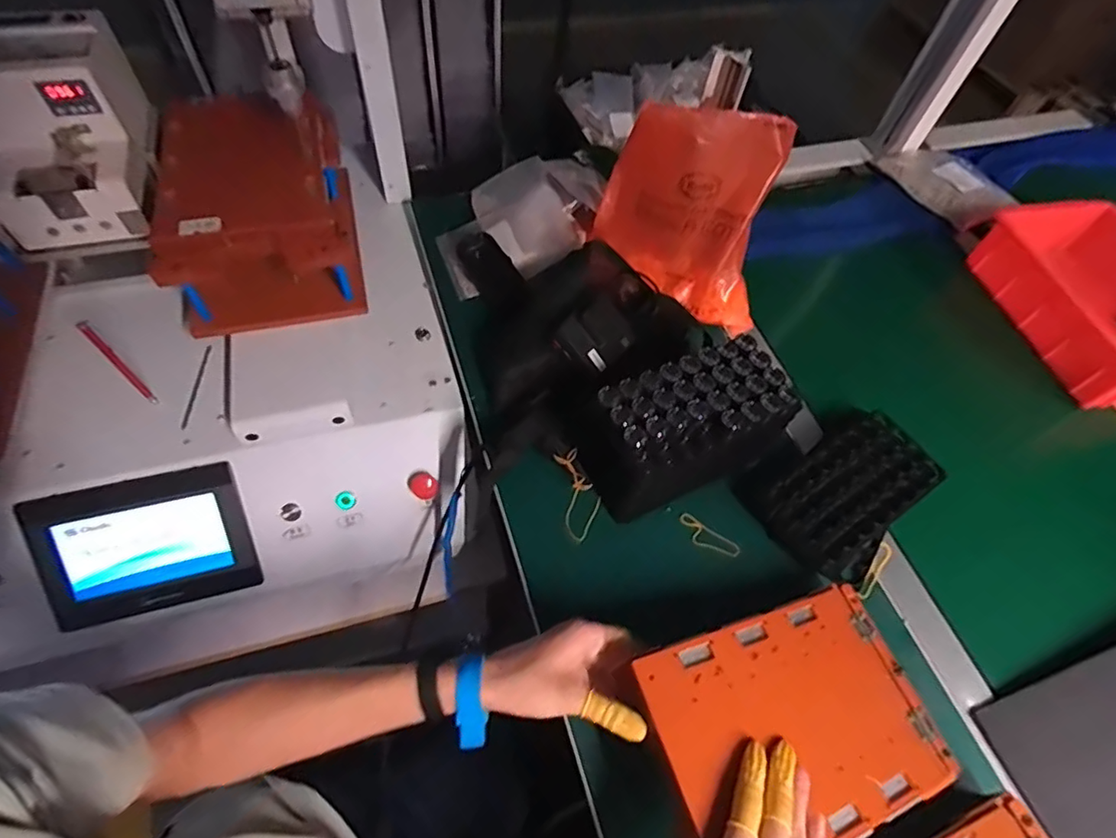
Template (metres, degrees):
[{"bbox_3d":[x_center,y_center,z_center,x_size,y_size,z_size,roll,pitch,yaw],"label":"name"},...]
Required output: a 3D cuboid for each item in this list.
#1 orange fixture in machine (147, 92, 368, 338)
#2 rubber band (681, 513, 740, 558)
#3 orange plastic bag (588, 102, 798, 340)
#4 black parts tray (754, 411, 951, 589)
[{"bbox_3d":[-0.347,-0.246,0.683,0.185,0.149,0.242,-11,60,-12],"label":"orange fixture in machine"},{"bbox_3d":[0.157,0.126,0.607,0.068,0.004,0.024,37,62,16],"label":"rubber band"},{"bbox_3d":[0.152,-0.237,0.685,0.218,0.217,0.103,16,58,4],"label":"orange plastic bag"},{"bbox_3d":[0.316,0.078,0.622,0.203,0.034,0.117,-37,69,-24],"label":"black parts tray"}]

